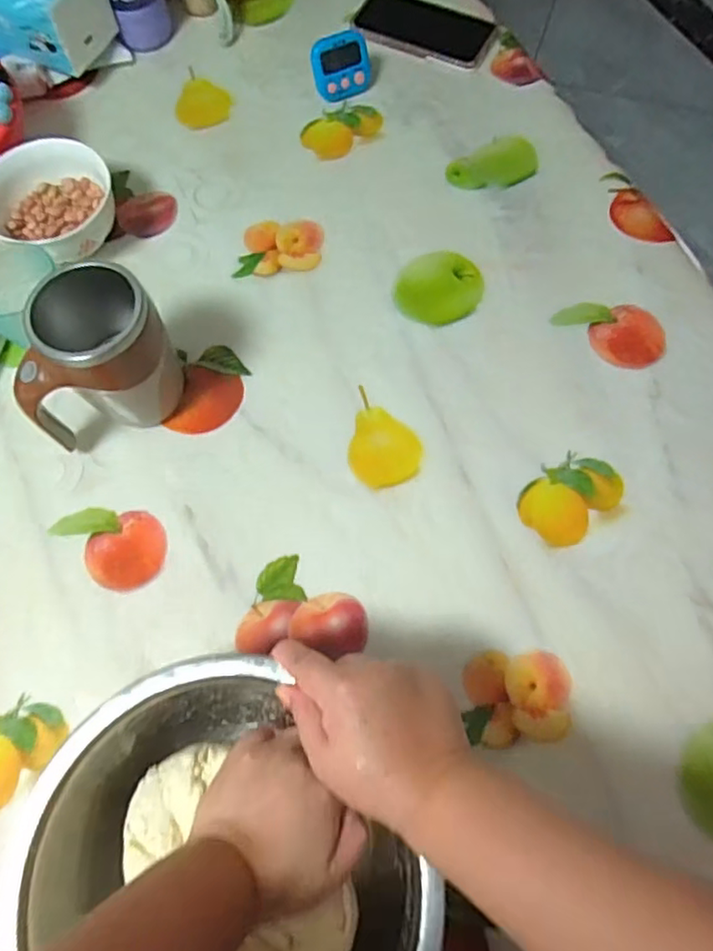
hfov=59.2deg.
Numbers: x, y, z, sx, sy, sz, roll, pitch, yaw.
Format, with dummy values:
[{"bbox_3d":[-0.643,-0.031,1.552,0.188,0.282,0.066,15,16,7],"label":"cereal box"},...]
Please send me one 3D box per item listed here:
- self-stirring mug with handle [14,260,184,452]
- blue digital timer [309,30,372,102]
[{"bbox_3d":[-0.210,-0.082,0.518,0.077,0.138,0.129,35,75,14],"label":"self-stirring mug with handle"},{"bbox_3d":[-0.018,-0.454,0.697,0.063,0.061,0.020,-18,35,-3],"label":"blue digital timer"}]

